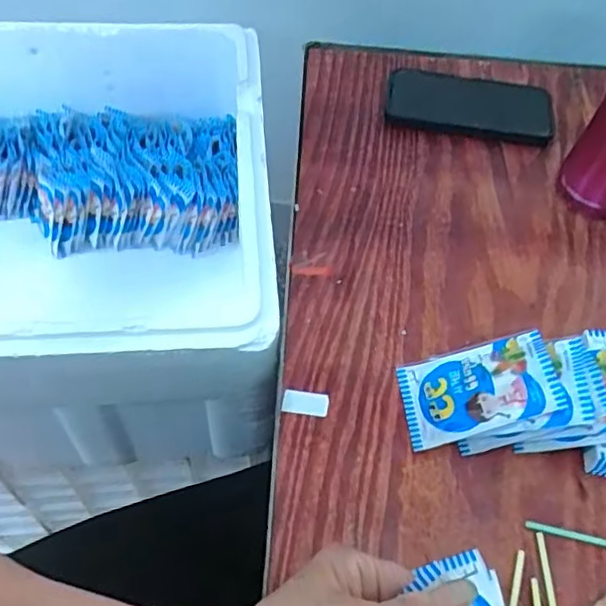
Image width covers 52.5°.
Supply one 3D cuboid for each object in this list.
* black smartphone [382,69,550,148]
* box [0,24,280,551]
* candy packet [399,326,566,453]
[{"bbox_3d":[0.169,-0.202,0.627,0.163,0.012,0.085,10,56,5],"label":"black smartphone"},{"bbox_3d":[-0.320,-0.061,0.626,0.557,0.245,0.409,-2,55,-6],"label":"box"},{"bbox_3d":[0.120,0.058,0.429,0.104,0.014,0.064,-21,49,15],"label":"candy packet"}]

